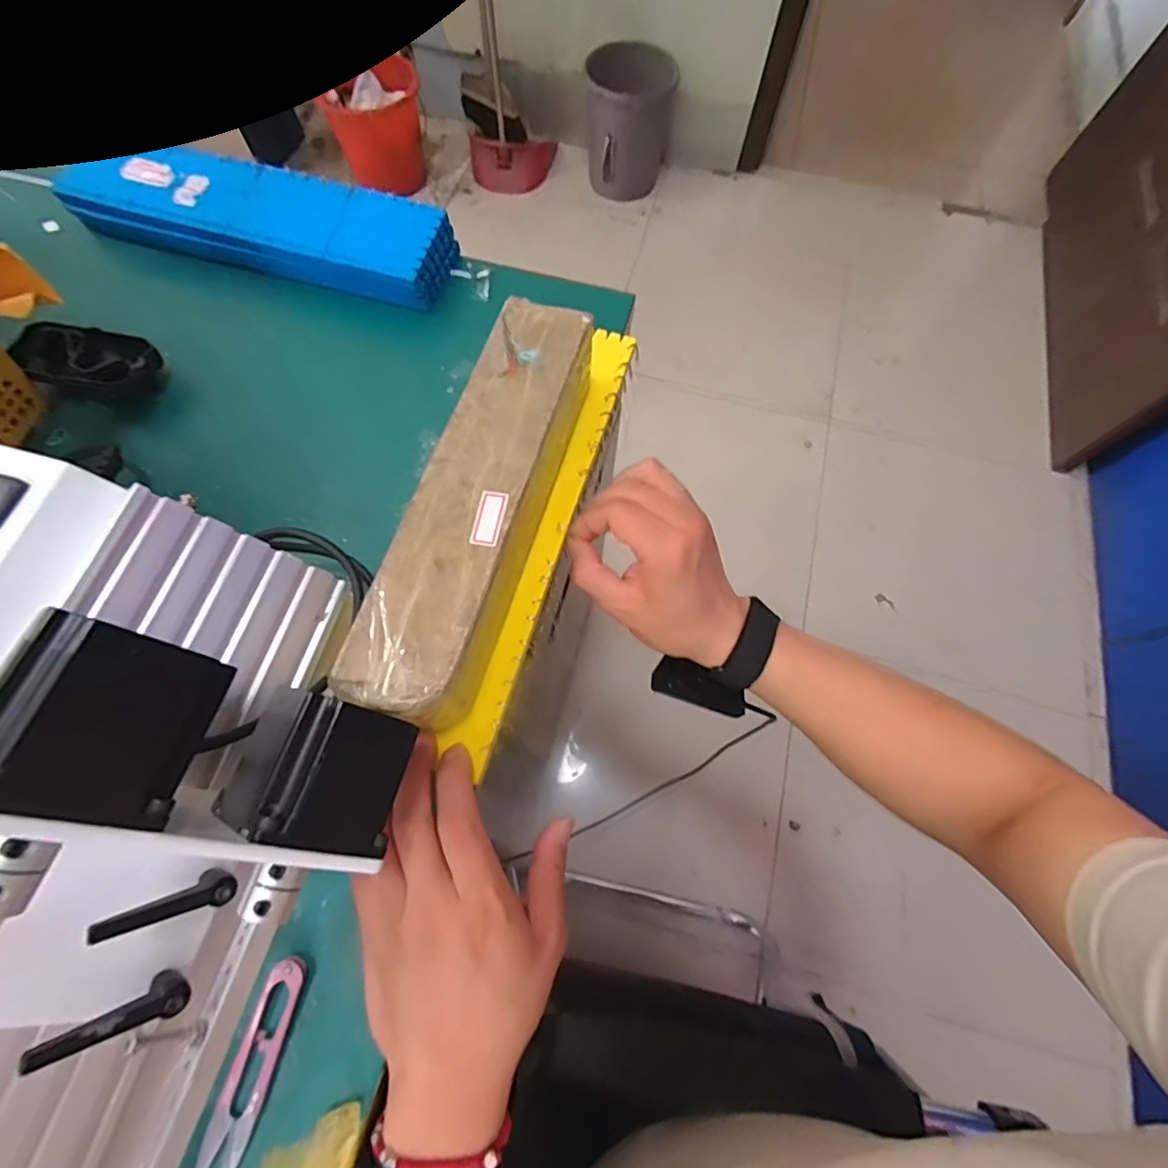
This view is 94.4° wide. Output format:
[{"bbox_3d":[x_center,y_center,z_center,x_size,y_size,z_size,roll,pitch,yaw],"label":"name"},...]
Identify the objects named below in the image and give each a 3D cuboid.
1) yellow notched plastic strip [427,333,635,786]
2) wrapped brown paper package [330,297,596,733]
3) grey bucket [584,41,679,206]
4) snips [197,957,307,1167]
[{"bbox_3d":[-0.020,-0.048,0.370,0.034,0.007,0.331,16,68,4],"label":"yellow notched plastic strip"},{"bbox_3d":[-0.056,-0.050,0.329,0.067,0.057,0.268,16,70,4],"label":"wrapped brown paper package"},{"bbox_3d":[0.114,-1.202,1.405,0.209,0.239,0.223,1,69,-2],"label":"grey bucket"},{"bbox_3d":[-0.170,0.247,0.277,0.022,0.009,0.095,13,69,3],"label":"snips"}]

